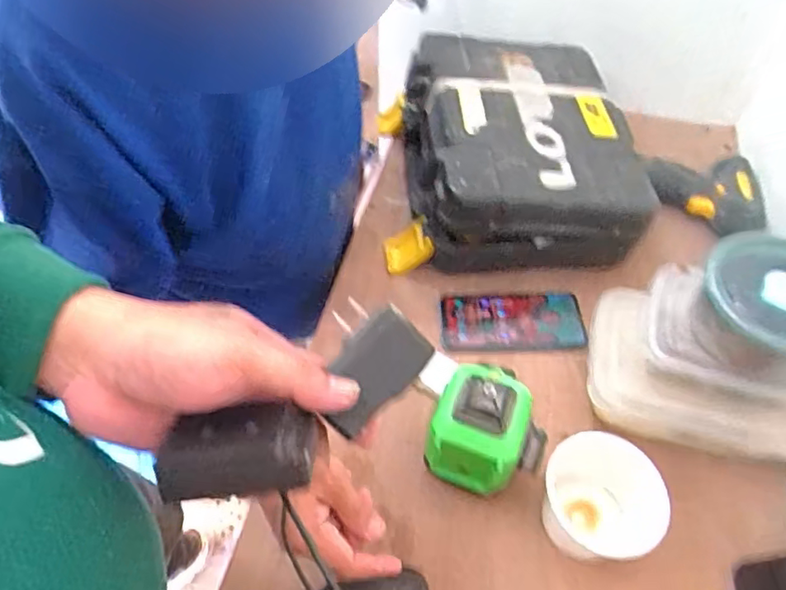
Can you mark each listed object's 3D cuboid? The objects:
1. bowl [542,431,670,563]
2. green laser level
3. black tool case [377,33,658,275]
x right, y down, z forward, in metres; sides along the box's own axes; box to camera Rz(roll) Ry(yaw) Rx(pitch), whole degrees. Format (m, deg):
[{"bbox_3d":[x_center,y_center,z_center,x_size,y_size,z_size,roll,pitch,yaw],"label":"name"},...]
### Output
[{"bbox_3d":[0.177,0.181,0.509,0.076,0.100,0.098,-26,58,-19],"label":"bowl"},{"bbox_3d":[0.087,0.122,0.531,0.099,0.125,0.090,18,55,12],"label":"green laser level"},{"bbox_3d":[0.140,-0.183,0.747,0.289,0.135,0.312,1,54,0],"label":"black tool case"}]

